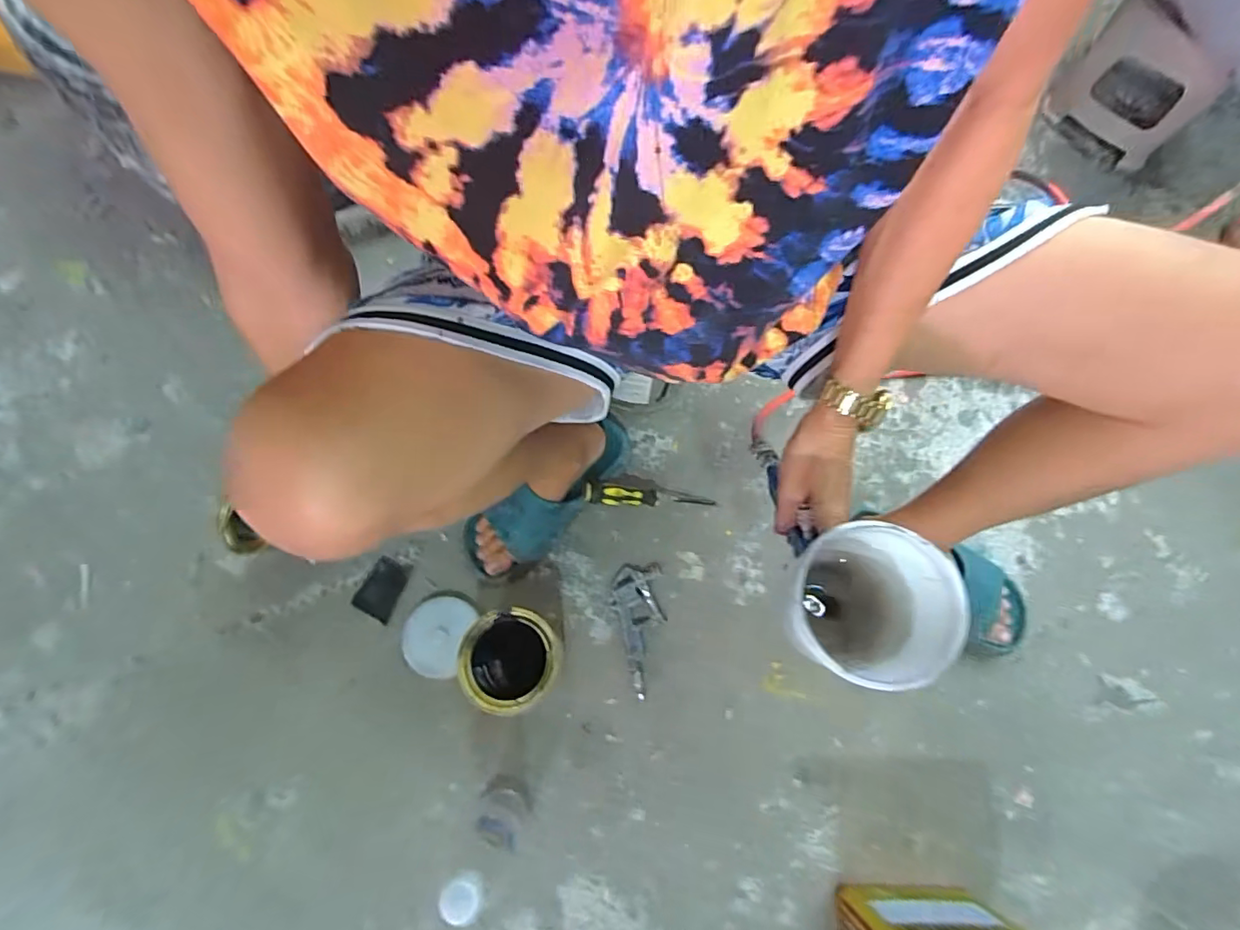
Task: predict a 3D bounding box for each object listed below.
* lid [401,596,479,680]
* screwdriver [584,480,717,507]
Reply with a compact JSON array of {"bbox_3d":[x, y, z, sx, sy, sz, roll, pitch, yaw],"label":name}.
[{"bbox_3d":[-0.233,0.213,0.679,0.081,0.015,0.095,14,61,11],"label":"lid"},{"bbox_3d":[0.043,0.044,0.736,0.192,0.027,0.028,6,71,-27],"label":"screwdriver"}]

